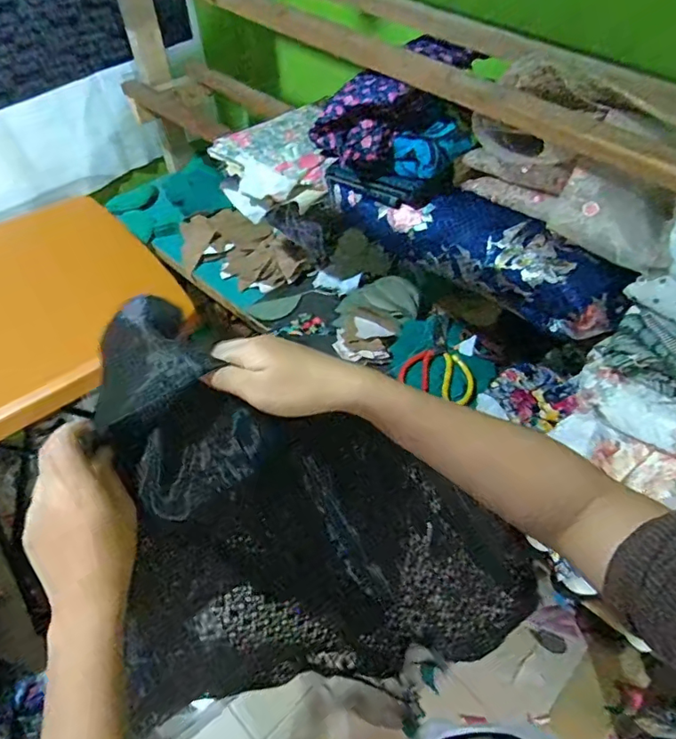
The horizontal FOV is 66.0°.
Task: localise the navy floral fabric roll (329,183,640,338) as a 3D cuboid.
[{"bbox_3d":[0.165,-0.178,0.708,0.444,0.114,0.082,39,59,25],"label":"navy floral fabric roll"}]

